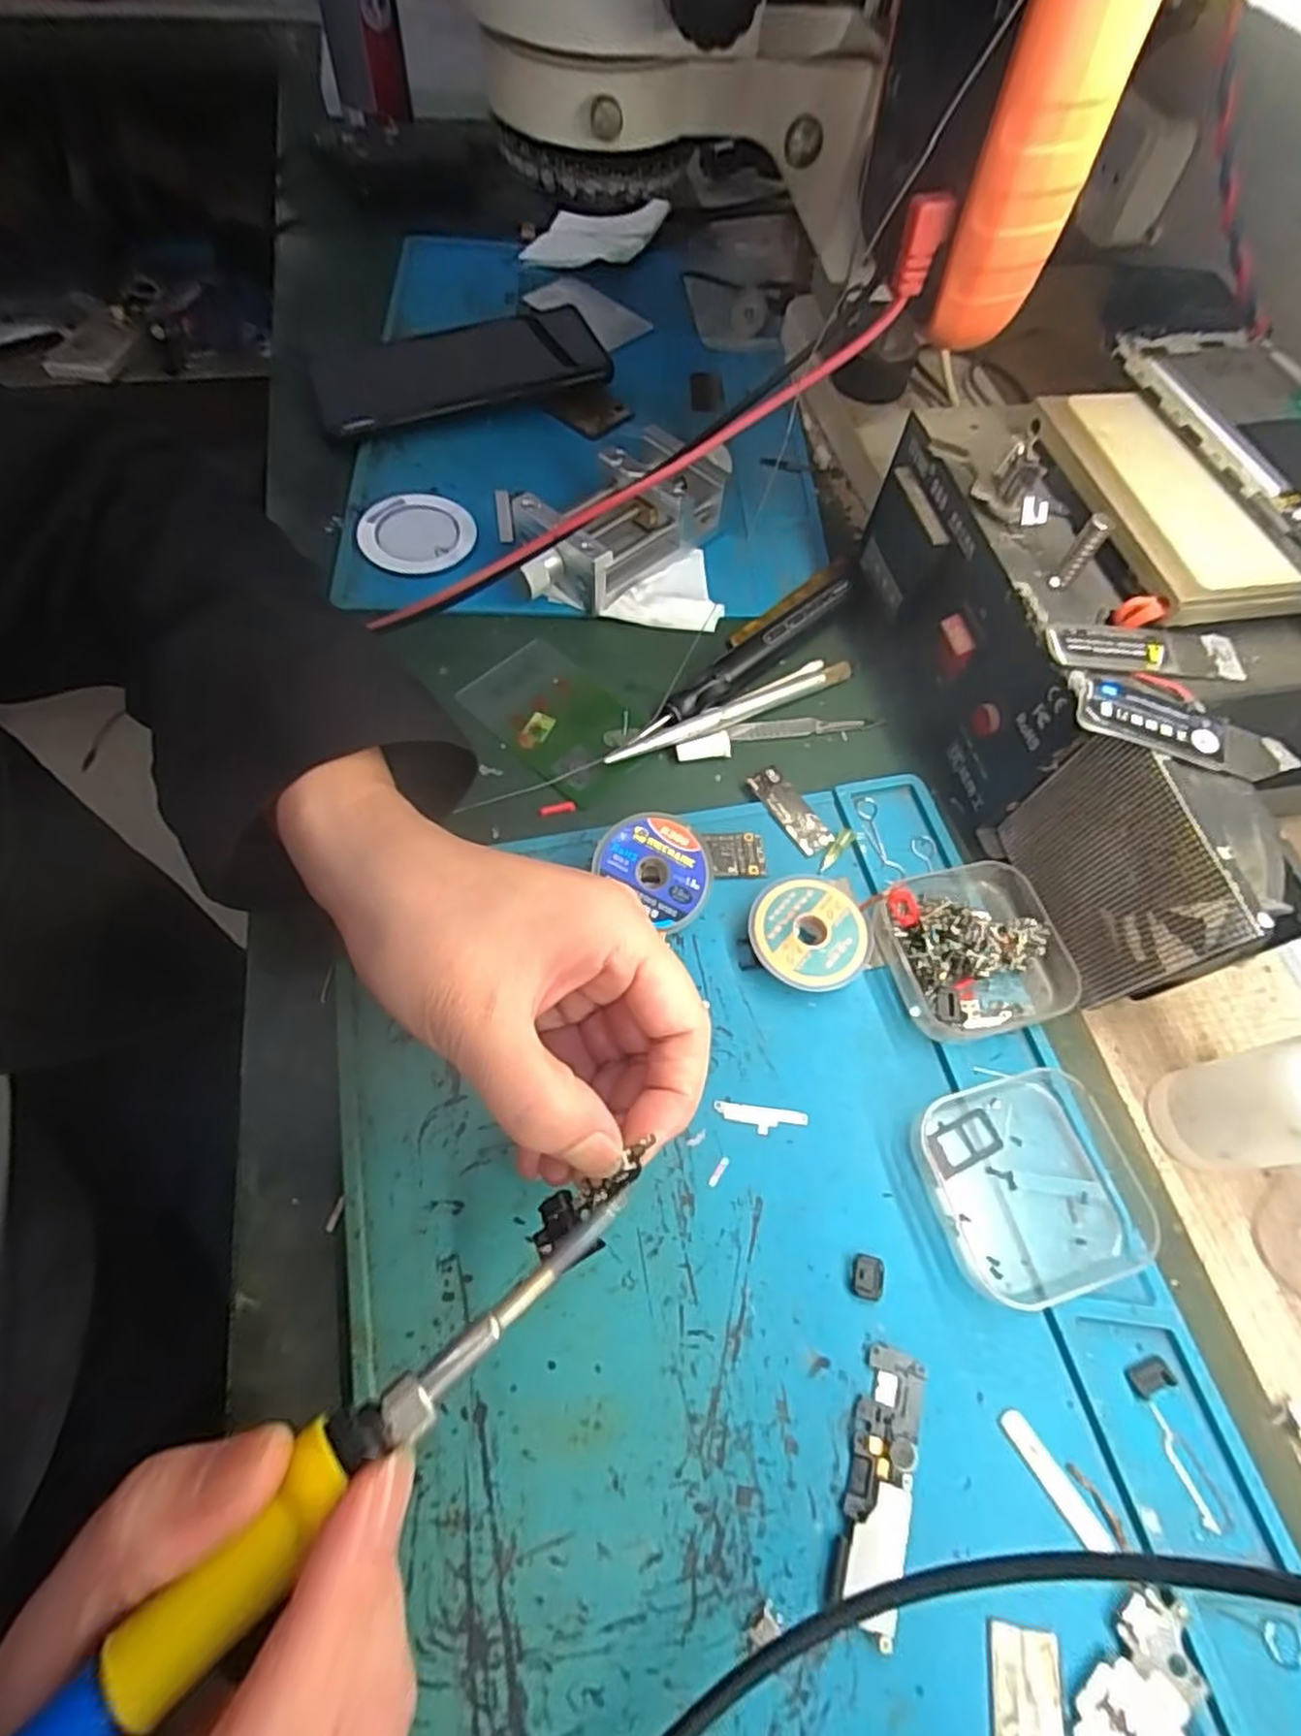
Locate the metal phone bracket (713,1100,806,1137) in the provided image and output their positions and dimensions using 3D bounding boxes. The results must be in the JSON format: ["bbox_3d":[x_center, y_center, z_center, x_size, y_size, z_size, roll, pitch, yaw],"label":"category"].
[{"bbox_3d":[0.038,0.086,0.249,0.032,0.004,0.009,7,62,0],"label":"metal phone bracket"}]

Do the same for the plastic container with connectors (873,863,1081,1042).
[{"bbox_3d":[0.121,0.029,0.274,0.063,0.023,0.065,-12,64,-10],"label":"plastic container with connectors"}]

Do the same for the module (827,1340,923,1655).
[{"bbox_3d":[0.064,0.172,0.204,0.018,0.006,0.063,18,62,6],"label":"module"}]

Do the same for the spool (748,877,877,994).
[{"bbox_3d":[0.060,0.026,0.277,0.045,0.014,0.044,2,62,-3],"label":"spool"}]

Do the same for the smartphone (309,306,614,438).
[{"bbox_3d":[-0.111,-0.293,0.430,0.168,0.014,0.083,-17,65,-13],"label":"smartphone"}]

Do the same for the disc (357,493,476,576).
[{"bbox_3d":[-0.119,-0.172,0.371,0.056,0.004,0.056,2,62,-3],"label":"disc"}]

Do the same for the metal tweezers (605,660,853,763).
[{"bbox_3d":[0.037,-0.071,0.331,0.126,0.008,0.015,-26,67,-17],"label":"metal tweezers"}]

